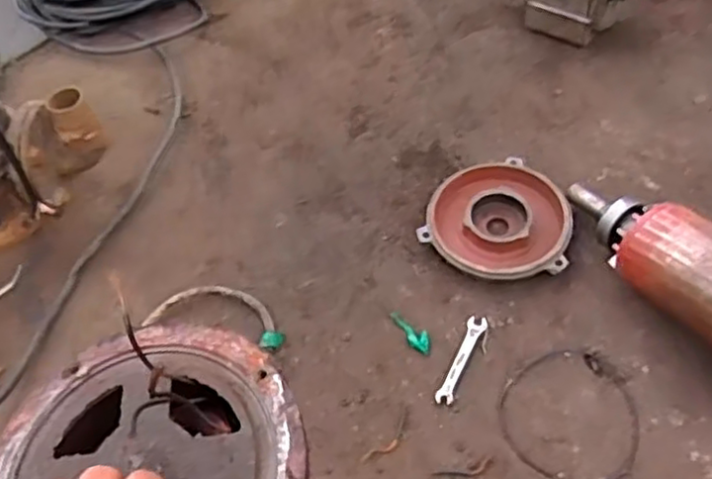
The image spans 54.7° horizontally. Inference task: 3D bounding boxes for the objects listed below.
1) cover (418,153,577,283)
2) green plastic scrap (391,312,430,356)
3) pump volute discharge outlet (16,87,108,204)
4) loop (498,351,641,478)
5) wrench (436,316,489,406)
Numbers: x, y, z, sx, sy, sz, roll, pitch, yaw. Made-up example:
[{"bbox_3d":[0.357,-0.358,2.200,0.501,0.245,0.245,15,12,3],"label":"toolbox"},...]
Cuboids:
[{"bbox_3d":[0.184,-0.027,0.910,0.182,0.043,0.168,3,56,5],"label":"cover"},{"bbox_3d":[0.070,0.112,0.839,0.026,0.008,0.066,-26,58,-14],"label":"green plastic scrap"},{"bbox_3d":[-0.379,-0.125,0.865,0.114,0.128,0.082,-30,59,-16],"label":"pump volute discharge outlet"},{"bbox_3d":[0.239,0.197,0.762,0.149,0.010,0.155,-23,57,-12],"label":"loop"},{"bbox_3d":[0.125,0.142,0.817,0.022,0.007,0.117,21,60,17],"label":"wrench"}]

